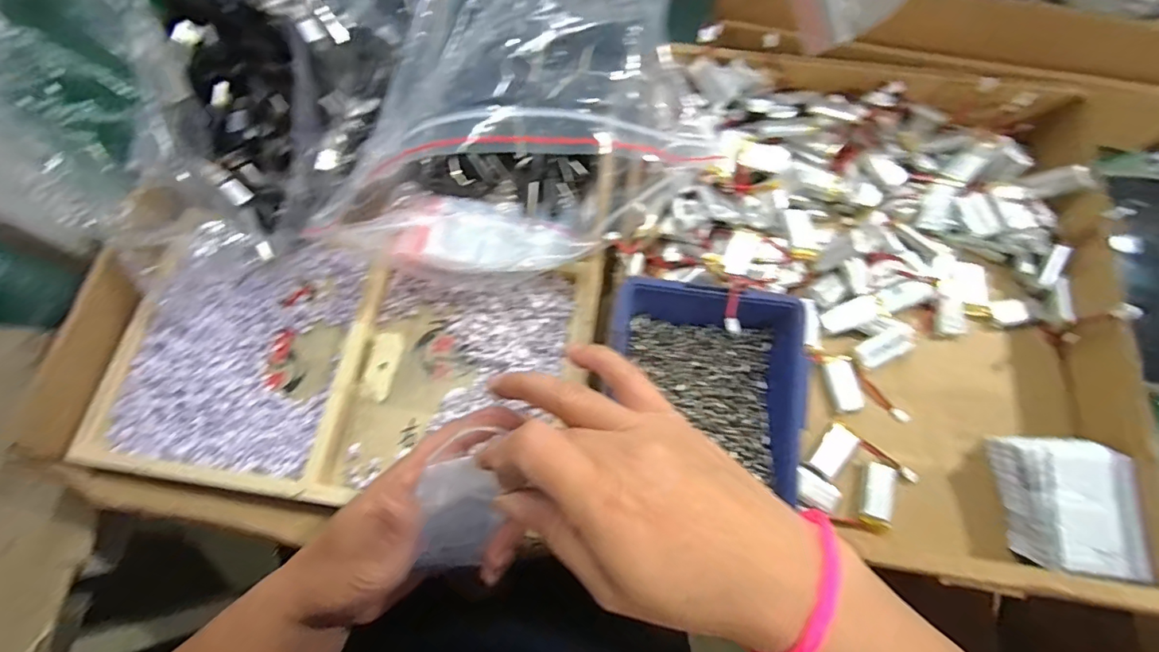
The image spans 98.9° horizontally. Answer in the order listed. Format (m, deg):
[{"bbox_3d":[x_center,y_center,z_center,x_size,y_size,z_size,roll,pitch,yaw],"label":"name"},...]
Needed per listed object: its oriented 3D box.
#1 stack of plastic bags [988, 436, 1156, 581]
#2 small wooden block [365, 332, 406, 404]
[{"bbox_3d":[0.313,0.113,0.319,0.060,0.037,0.079,4,71,2],"label":"stack of plastic bags"},{"bbox_3d":[-0.147,0.029,0.371,0.022,0.005,0.049,11,72,4],"label":"small wooden block"}]

